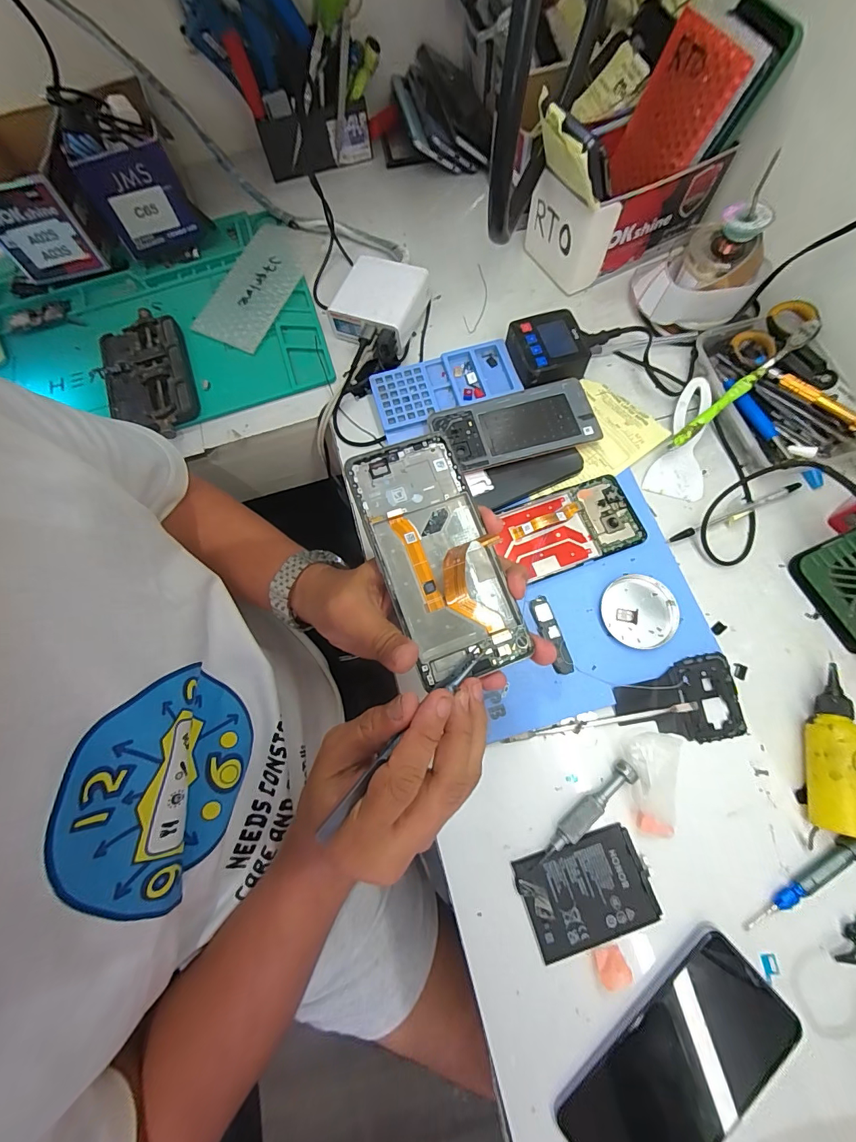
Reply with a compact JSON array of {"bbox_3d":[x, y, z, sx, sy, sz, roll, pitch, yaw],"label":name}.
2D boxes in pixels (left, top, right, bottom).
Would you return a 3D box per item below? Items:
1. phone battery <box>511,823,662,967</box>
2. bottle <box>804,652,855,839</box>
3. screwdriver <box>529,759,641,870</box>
[{"bbox_3d":[0.119,0.239,0.313,0.093,0.006,0.065,-19,74,-4],"label":"phone battery"},{"bbox_3d":[0.309,0.133,0.323,0.028,0.037,0.122,9,74,4],"label":"bottle"},{"bbox_3d":[0.120,0.189,0.325,0.105,0.013,0.017,-39,76,-9],"label":"screwdriver"}]

